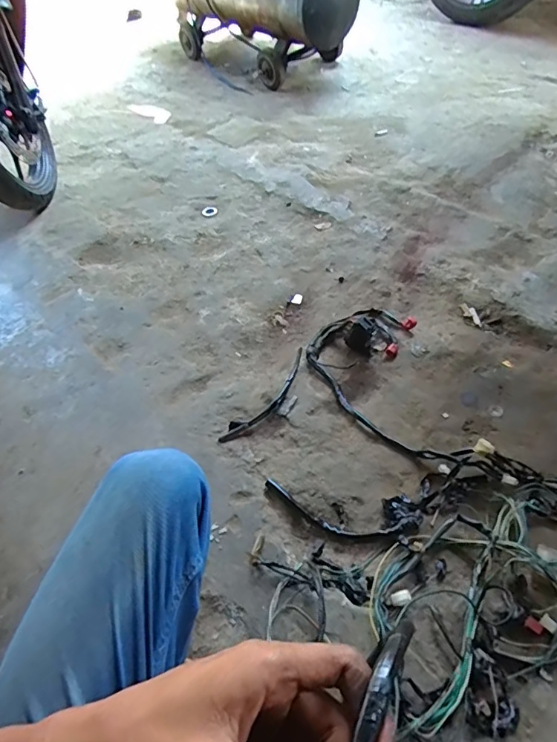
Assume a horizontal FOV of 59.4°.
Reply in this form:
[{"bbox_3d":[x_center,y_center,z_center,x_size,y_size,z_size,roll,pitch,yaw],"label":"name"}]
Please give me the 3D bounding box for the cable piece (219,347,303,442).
[{"bbox_3d":[-0.014,0.052,0.987,0.047,0.011,0.275,26,58,25],"label":"cable piece"}]

